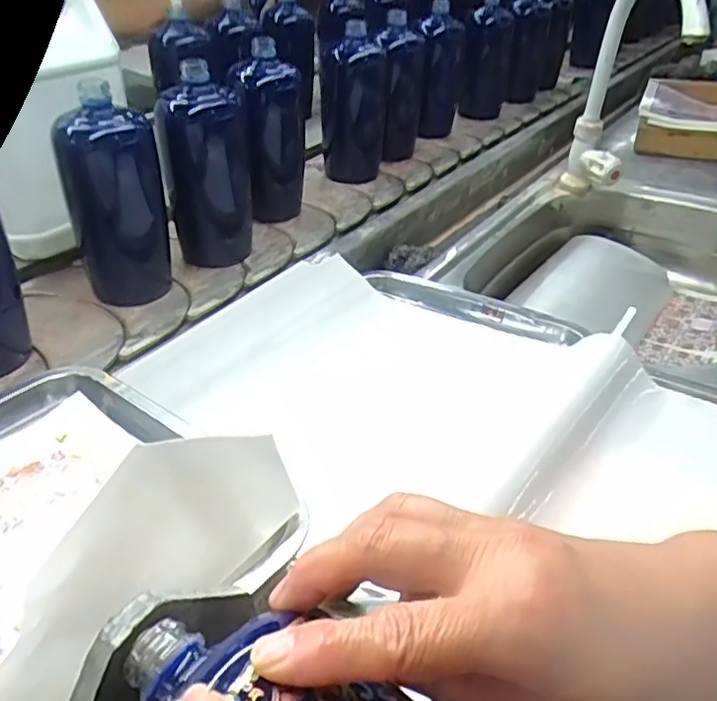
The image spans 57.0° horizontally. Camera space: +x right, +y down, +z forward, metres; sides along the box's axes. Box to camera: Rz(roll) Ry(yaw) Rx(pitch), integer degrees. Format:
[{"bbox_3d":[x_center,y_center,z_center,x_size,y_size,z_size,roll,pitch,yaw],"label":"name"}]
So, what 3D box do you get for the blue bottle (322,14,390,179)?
[{"bbox_3d":[-0.004,-0.323,0.860,0.088,0.186,0.069,0,36,-2],"label":"blue bottle"}]

